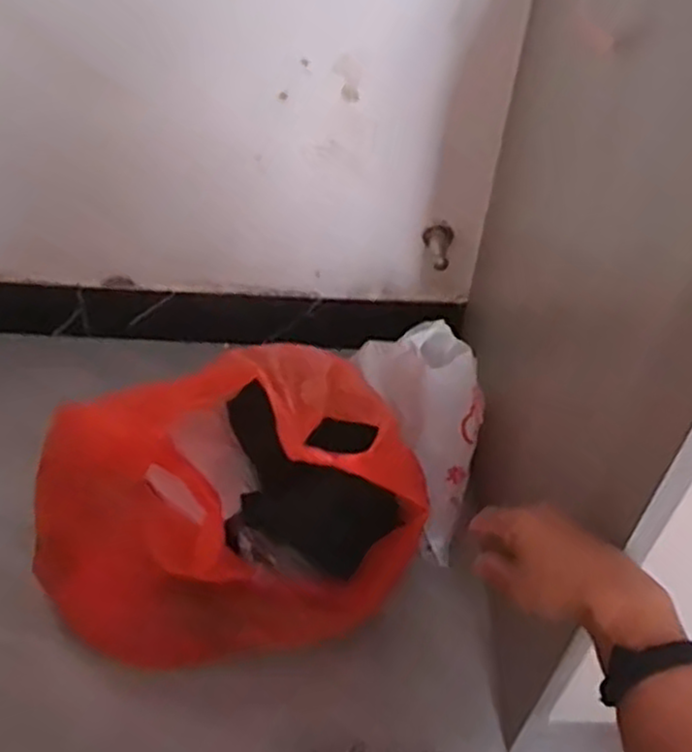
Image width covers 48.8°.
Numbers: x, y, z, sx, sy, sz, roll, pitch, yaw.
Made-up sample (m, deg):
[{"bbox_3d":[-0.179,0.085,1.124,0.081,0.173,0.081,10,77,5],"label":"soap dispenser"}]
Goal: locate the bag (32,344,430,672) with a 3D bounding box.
[{"bbox_3d":[-0.130,0.136,0.759,0.333,0.313,0.257,-18,51,-16],"label":"bag"}]

